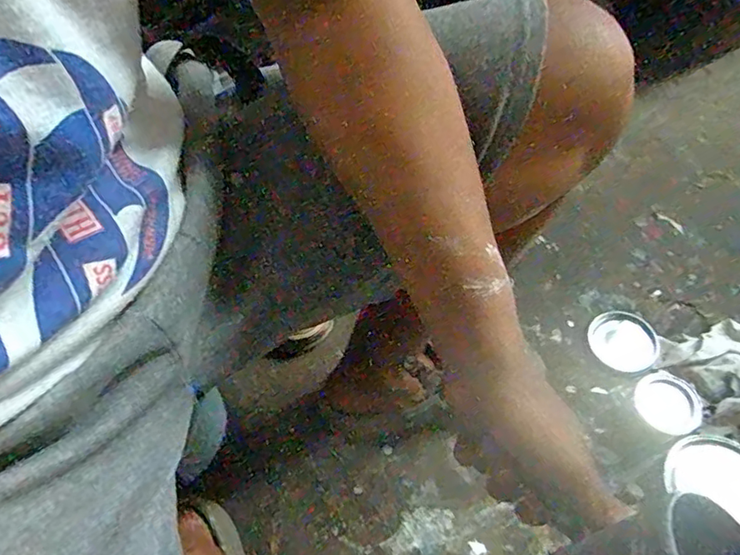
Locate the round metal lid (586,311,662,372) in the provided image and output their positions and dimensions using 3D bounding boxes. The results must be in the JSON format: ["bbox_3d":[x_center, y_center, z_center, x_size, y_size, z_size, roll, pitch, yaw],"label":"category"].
[{"bbox_3d":[0.347,0.089,0.763,0.082,0.015,0.090,0,56,0],"label":"round metal lid"}]

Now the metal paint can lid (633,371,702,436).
[{"bbox_3d":[0.349,0.146,0.651,0.068,0.021,0.072,0,56,0],"label":"metal paint can lid"}]

